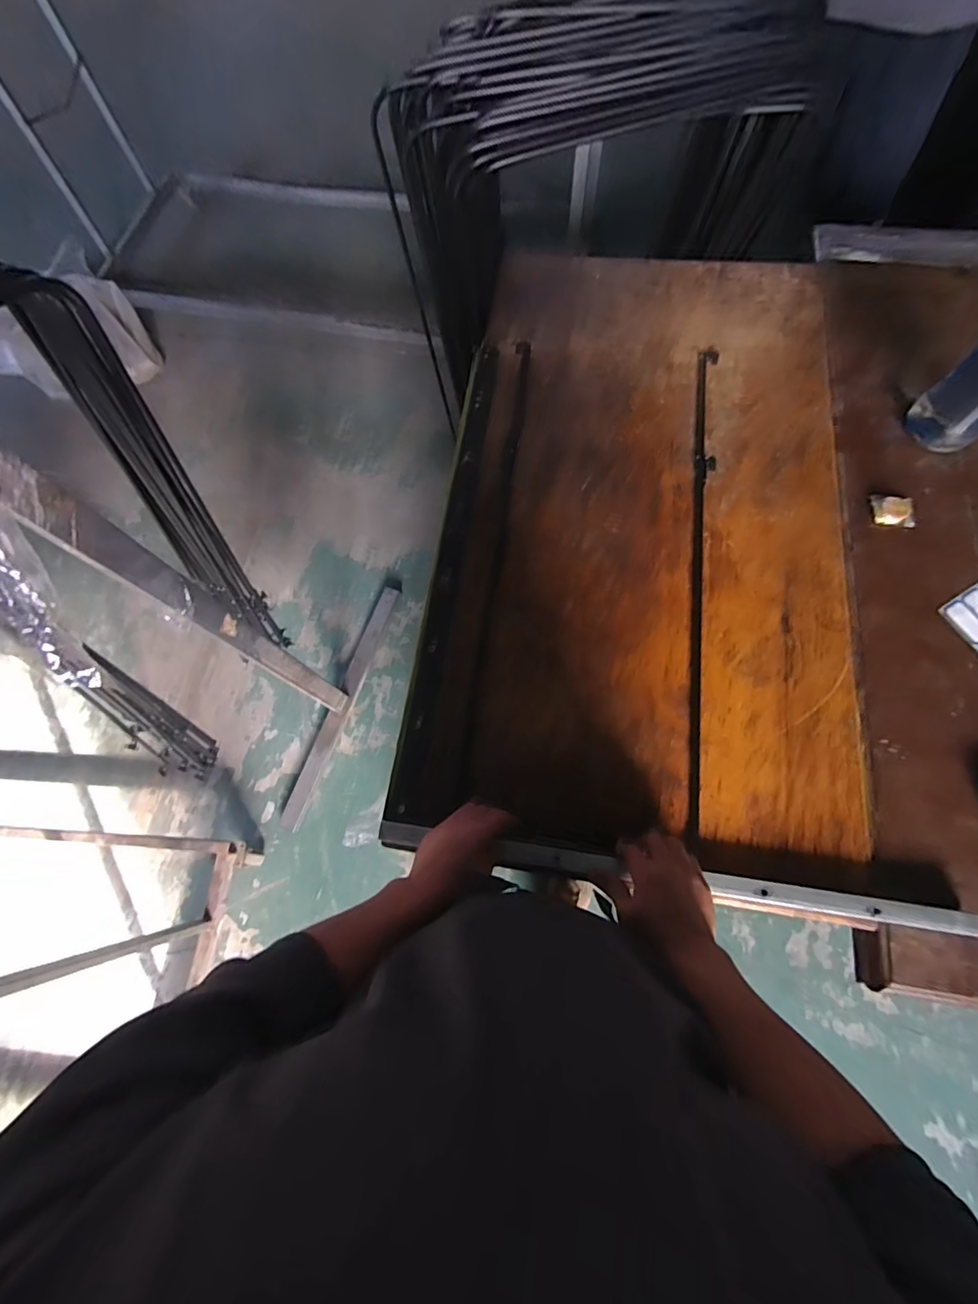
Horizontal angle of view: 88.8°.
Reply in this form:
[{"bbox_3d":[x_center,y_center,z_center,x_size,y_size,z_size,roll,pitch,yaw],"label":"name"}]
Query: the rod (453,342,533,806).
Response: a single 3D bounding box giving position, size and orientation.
[{"bbox_3d":[0.016,-0.195,0.831,0.026,0.016,0.850,7,71,4],"label":"rod"}]

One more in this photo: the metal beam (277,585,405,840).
[{"bbox_3d":[-0.442,0.146,1.528,0.068,0.043,0.785,17,73,9],"label":"metal beam"}]

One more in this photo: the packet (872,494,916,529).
[{"bbox_3d":[0.644,-0.225,0.798,0.059,0.011,0.052,6,71,4],"label":"packet"}]

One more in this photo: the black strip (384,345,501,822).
[{"bbox_3d":[-0.061,-0.175,0.818,0.042,0.015,0.852,8,72,4],"label":"black strip"}]

